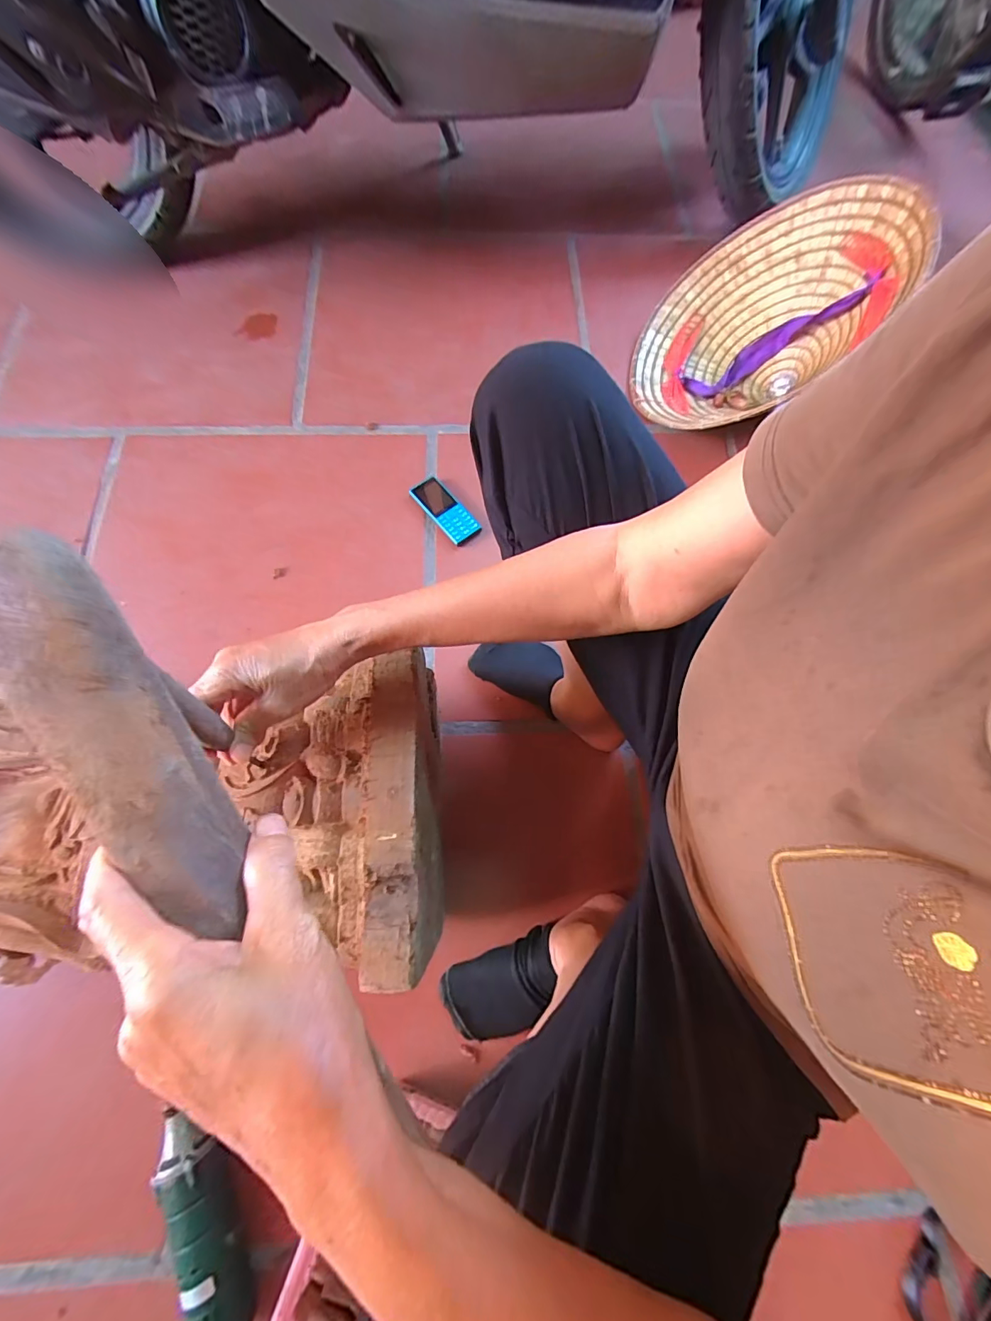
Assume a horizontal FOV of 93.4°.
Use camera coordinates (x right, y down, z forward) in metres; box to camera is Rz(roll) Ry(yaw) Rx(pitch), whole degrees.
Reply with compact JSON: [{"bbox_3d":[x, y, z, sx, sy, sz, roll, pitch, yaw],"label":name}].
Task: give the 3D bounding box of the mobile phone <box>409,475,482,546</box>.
[{"bbox_3d":[-0.078,-0.235,0.732,0.048,0.020,0.135,-37,76,-13],"label":"mobile phone"}]

